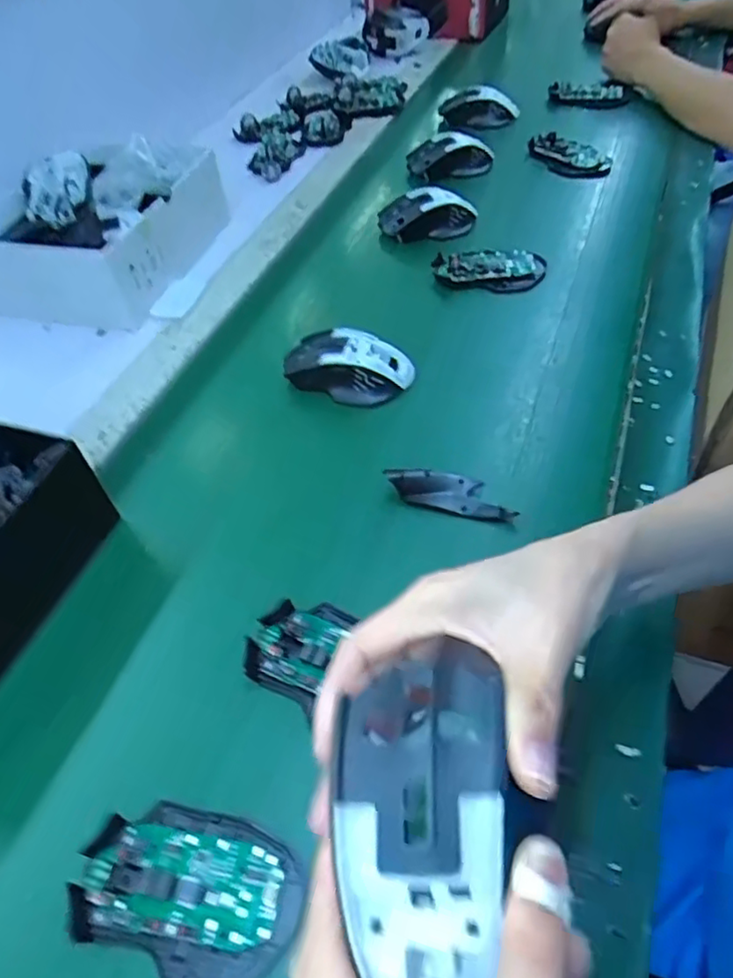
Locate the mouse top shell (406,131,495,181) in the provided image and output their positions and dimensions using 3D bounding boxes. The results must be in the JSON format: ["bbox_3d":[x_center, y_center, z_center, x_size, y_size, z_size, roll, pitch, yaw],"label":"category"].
[{"bbox_3d":[0.116,-0.440,0.833,0.114,0.039,0.058,2,48,1],"label":"mouse top shell"}]

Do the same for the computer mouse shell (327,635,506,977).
[{"bbox_3d":[0.016,0.103,0.200,0.053,0.023,0.111,1,58,7],"label":"computer mouse shell"}]

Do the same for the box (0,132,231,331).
[{"bbox_3d":[-0.296,-0.309,0.737,0.211,0.095,0.259,13,49,10],"label":"box"}]

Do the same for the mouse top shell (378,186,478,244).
[{"bbox_3d":[0.070,-0.320,0.733,0.109,0.030,0.063,-2,49,-3],"label":"mouse top shell"}]

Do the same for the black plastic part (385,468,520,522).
[{"bbox_3d":[0.063,0.002,0.474,0.094,0.020,0.032,7,51,12],"label":"black plastic part"}]

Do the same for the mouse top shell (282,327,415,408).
[{"bbox_3d":[-0.019,-0.112,0.568,0.115,0.038,0.062,10,52,15],"label":"mouse top shell"}]

